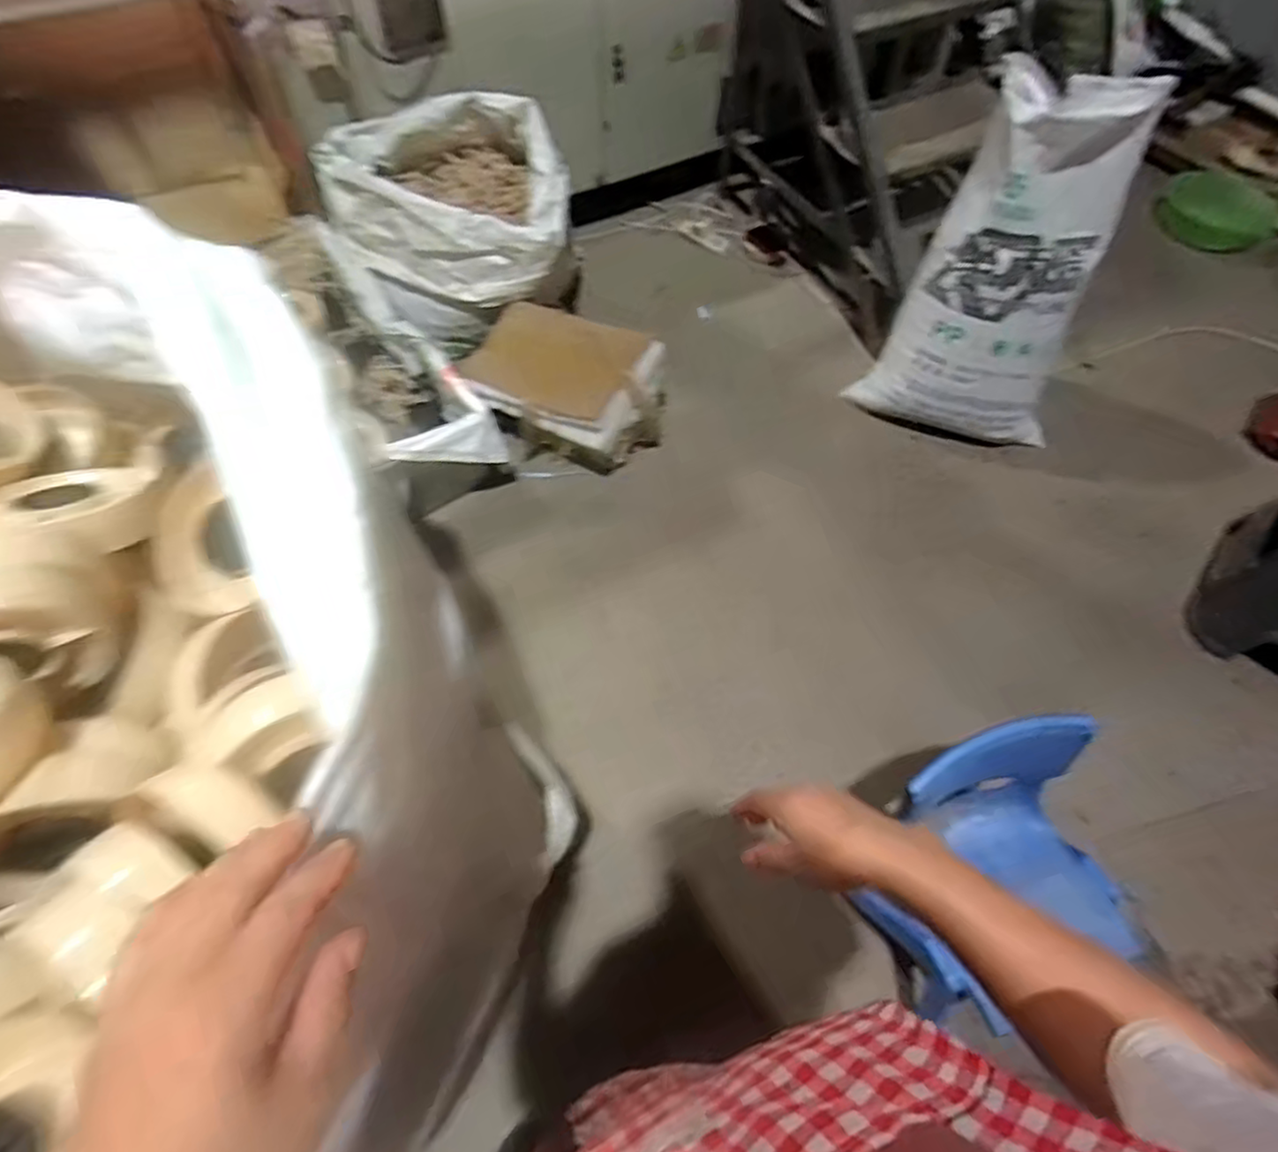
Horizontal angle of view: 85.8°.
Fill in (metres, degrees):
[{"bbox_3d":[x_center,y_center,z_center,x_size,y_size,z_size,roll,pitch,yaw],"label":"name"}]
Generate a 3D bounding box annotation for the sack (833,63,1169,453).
[{"bbox_3d":[0.834,-0.669,1.549,0.441,0.766,0.203,20,39,9],"label":"sack"}]

